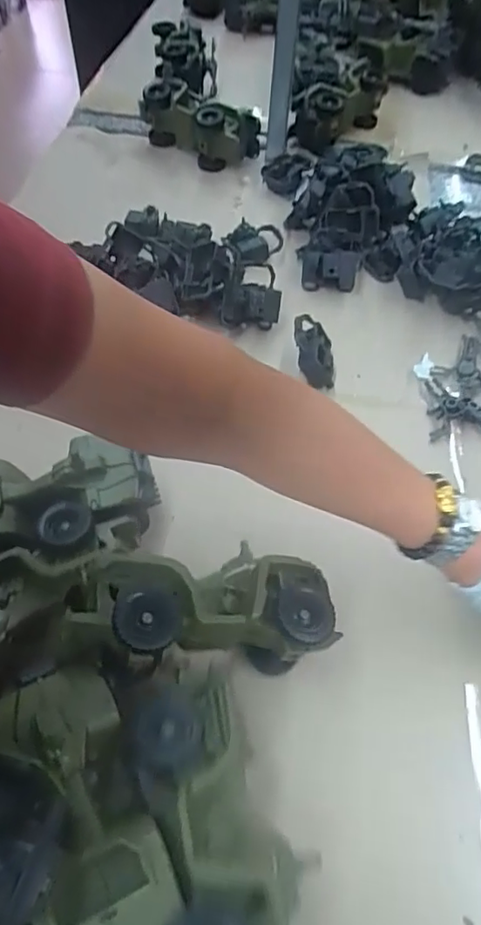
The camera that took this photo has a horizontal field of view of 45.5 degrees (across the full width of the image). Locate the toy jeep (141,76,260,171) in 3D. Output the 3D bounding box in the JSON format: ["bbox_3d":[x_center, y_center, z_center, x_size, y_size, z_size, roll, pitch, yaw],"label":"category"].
[{"bbox_3d":[-0.060,-0.513,0.875,0.178,0.085,0.088,36,60,22],"label":"toy jeep"}]

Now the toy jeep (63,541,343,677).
[{"bbox_3d":[-0.029,0.106,0.415,0.179,0.076,0.075,9,51,-21],"label":"toy jeep"}]

